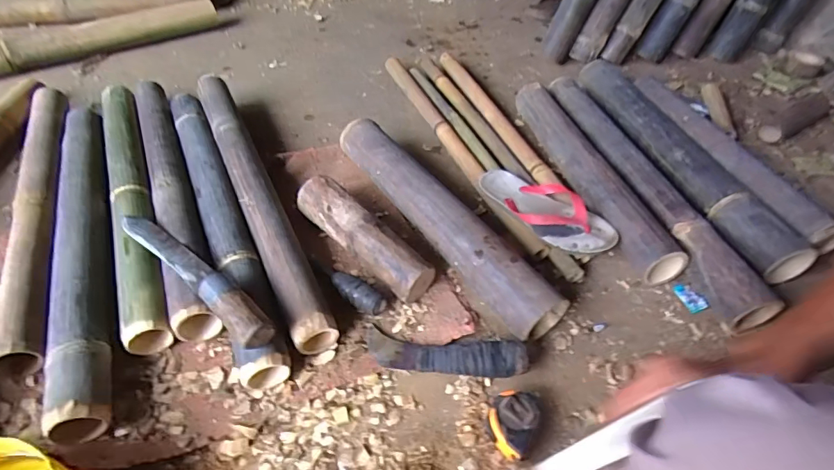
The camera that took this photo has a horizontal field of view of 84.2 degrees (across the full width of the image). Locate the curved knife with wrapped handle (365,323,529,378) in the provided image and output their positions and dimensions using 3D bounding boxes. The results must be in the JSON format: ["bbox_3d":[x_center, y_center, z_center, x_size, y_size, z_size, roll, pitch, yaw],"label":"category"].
[{"bbox_3d":[0.036,0.150,0.594,0.206,0.045,0.053,7,46,4],"label":"curved knife with wrapped handle"}]

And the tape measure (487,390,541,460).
[{"bbox_3d":[0.112,0.219,0.541,0.054,0.039,0.072,26,50,21],"label":"tape measure"}]

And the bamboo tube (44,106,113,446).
[{"bbox_3d":[-0.512,-0.007,0.710,0.071,0.071,0.681,-18,50,-19],"label":"bamboo tube"}]

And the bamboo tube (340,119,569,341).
[{"bbox_3d":[0.027,-0.029,0.738,0.070,0.088,0.487,-25,52,-24],"label":"bamboo tube"}]

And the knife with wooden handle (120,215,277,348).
[{"bbox_3d":[-0.294,0.042,0.600,0.316,0.037,0.043,33,53,26],"label":"knife with wooden handle"}]

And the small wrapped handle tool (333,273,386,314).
[{"bbox_3d":[-0.080,0.077,0.645,0.090,0.031,0.035,35,54,27],"label":"small wrapped handle tool"}]

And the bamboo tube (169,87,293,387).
[{"bbox_3d":[-0.318,-0.044,0.742,0.067,0.075,0.641,-18,50,-20],"label":"bamboo tube"}]

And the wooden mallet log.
[{"bbox_3d":[-0.083,-0.001,0.700,0.255,0.065,0.063,37,55,28],"label":"wooden mallet log"}]

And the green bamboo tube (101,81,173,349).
[{"bbox_3d":[-0.477,-0.073,0.770,0.061,0.069,0.632,-19,50,-20],"label":"green bamboo tube"}]

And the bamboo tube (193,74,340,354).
[{"bbox_3d":[-0.274,-0.082,0.762,0.052,0.054,0.646,-20,52,-21],"label":"bamboo tube"}]

